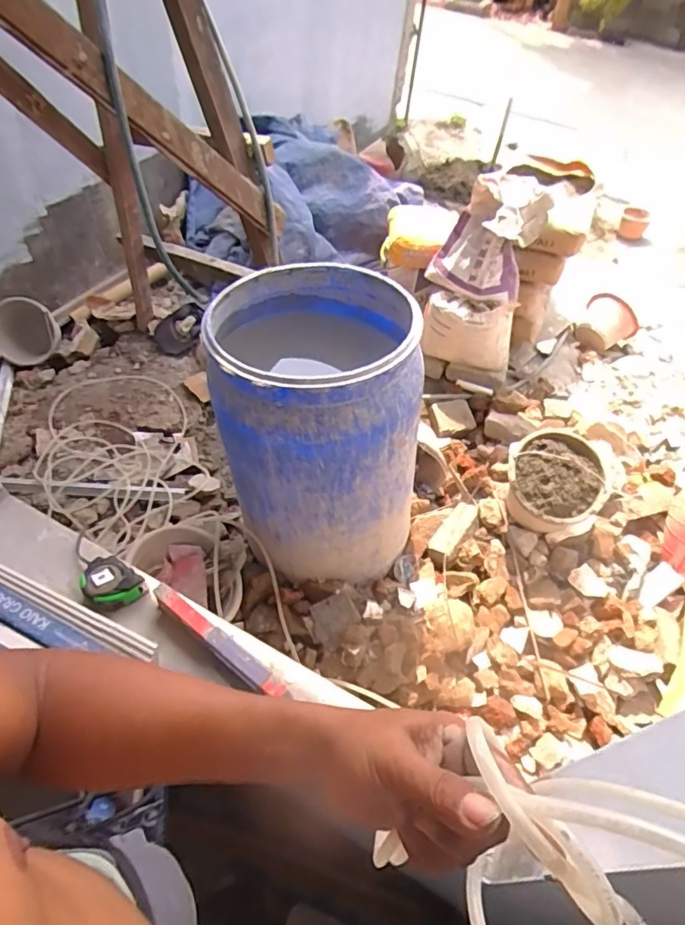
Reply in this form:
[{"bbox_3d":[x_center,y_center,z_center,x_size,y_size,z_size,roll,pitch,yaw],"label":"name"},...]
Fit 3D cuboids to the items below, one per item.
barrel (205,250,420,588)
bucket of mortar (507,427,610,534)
[{"bbox_3d":[-0.060,-0.089,1.293,0.476,0.598,0.522,-6,52,-11],"label":"barrel"},{"bbox_3d":[0.597,0.077,1.517,0.260,0.218,0.299,25,53,14],"label":"bucket of mortar"}]

